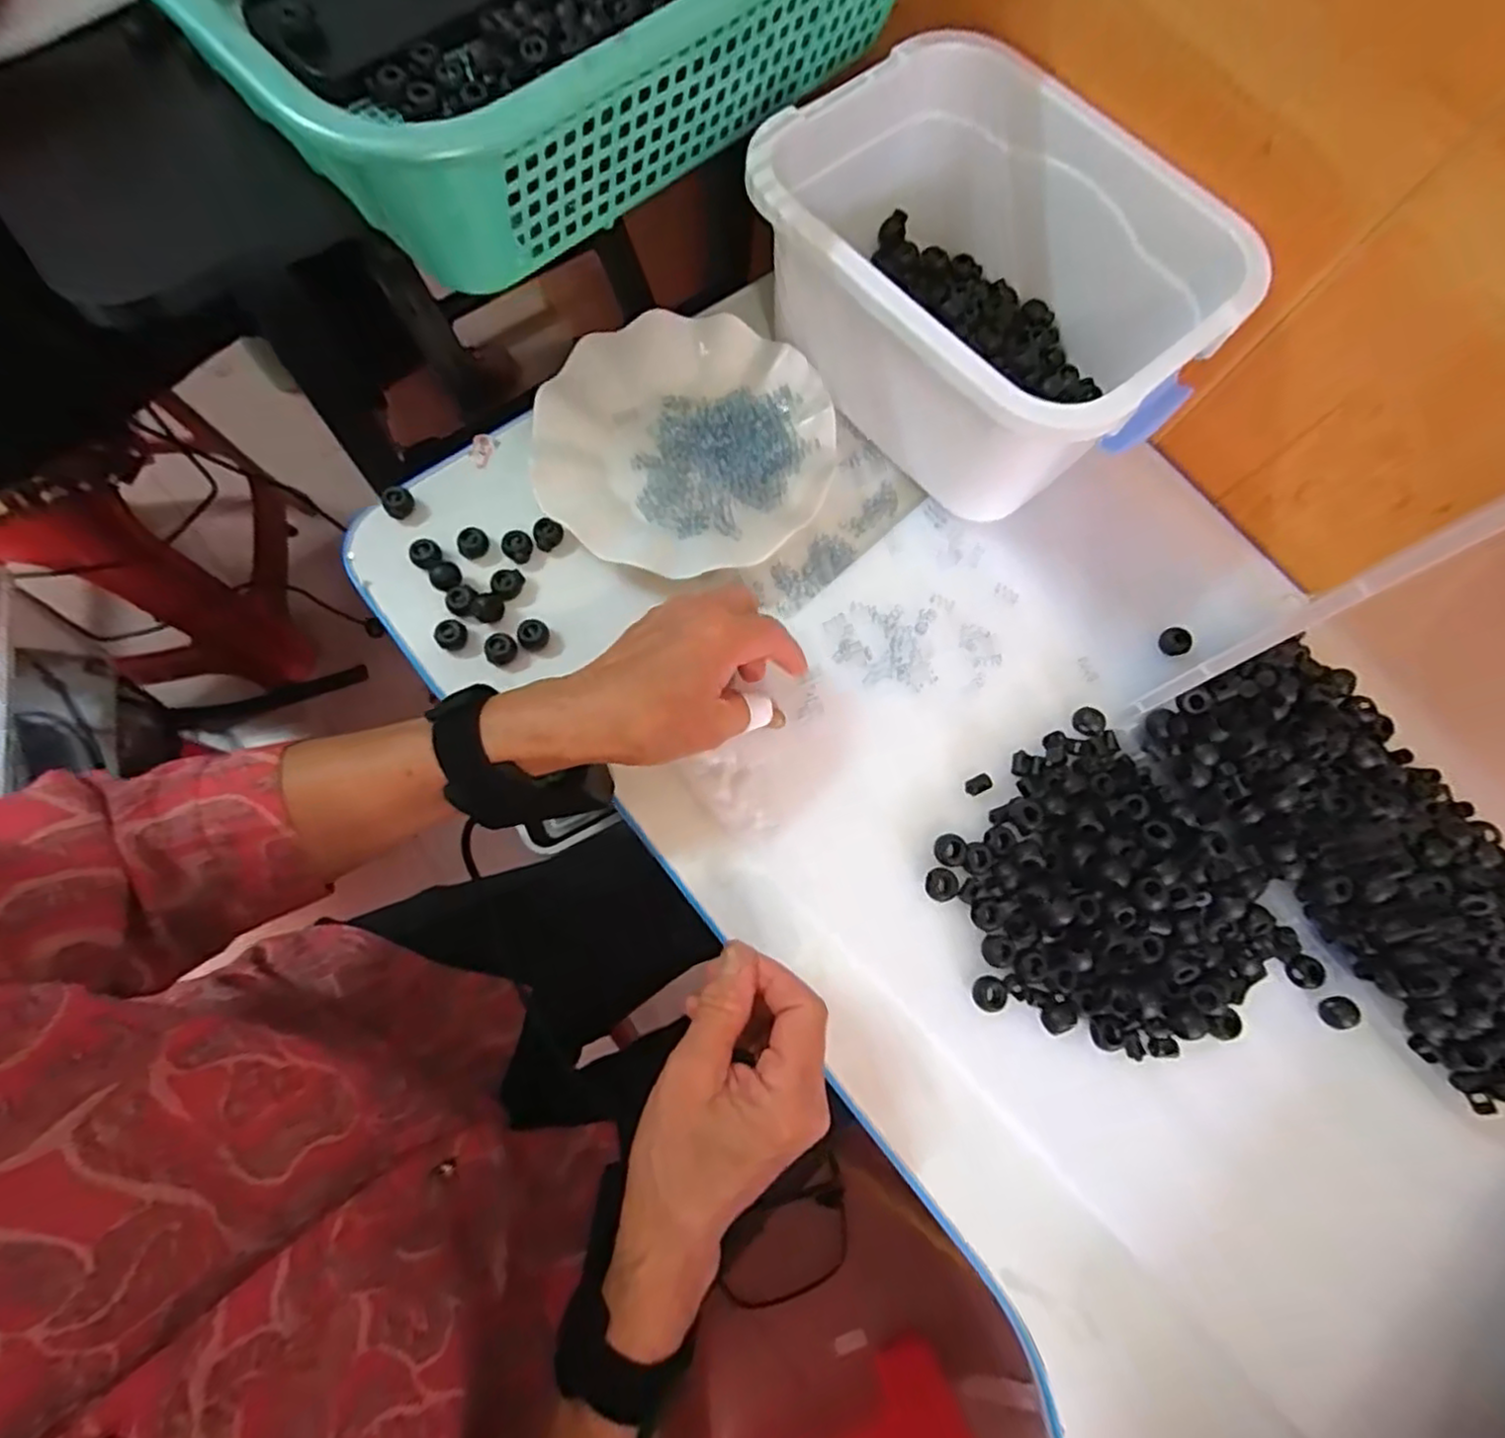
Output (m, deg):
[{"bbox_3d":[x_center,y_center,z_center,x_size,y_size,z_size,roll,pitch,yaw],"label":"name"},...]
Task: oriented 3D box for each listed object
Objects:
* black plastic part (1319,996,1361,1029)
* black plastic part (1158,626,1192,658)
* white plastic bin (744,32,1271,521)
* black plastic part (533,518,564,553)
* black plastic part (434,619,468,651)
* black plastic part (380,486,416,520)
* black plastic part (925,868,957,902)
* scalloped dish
[{"bbox_3d":[0.322,0.161,0.380,0.017,0.008,0.017,6,75,-4],"label":"black plastic part"},{"bbox_3d":[0.262,-0.048,0.429,0.014,0.013,0.017,-33,81,-13],"label":"black plastic part"},{"bbox_3d":[0.133,-0.255,0.420,0.189,0.126,0.258,-42,83,-12],"label":"white plastic bin"},{"bbox_3d":[-0.124,-0.112,0.424,0.018,0.018,0.013,-18,78,-10],"label":"black plastic part"},{"bbox_3d":[-0.173,-0.048,0.400,0.011,0.013,0.017,41,75,6],"label":"black plastic part"},{"bbox_3d":[-0.214,-0.131,0.419,0.018,0.012,0.014,-39,82,-13],"label":"black plastic part"},{"bbox_3d":[0.103,0.090,0.377,0.017,0.006,0.017,-13,77,-9],"label":"black plastic part"},{"bbox_3d":[-0.043,-0.173,0.442,0.179,0.028,0.176,1,75,-5],"label":"scalloped dish"}]

